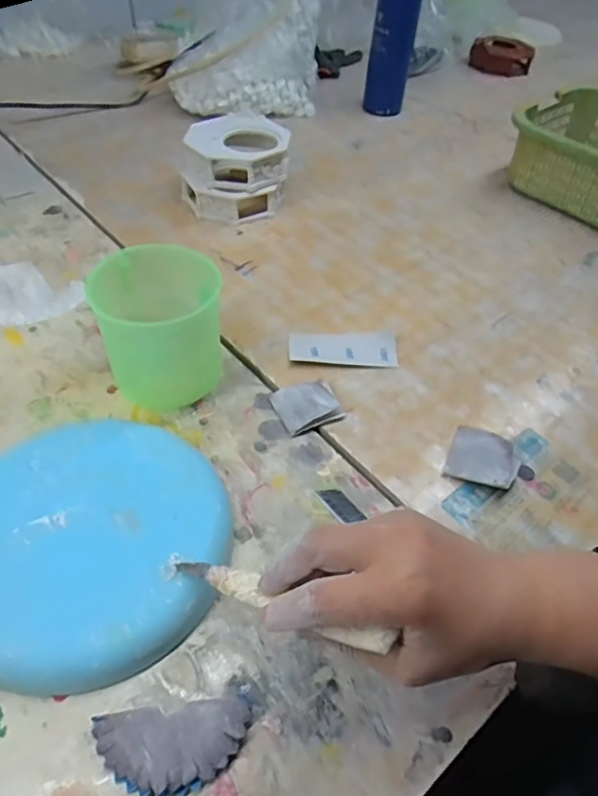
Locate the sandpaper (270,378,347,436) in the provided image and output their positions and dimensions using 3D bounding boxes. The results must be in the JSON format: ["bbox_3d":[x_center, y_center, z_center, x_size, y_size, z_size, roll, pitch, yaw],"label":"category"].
[{"bbox_3d":[0.007,0.005,0.464,0.051,0.010,0.045,-15,51,-17],"label":"sandpaper"}]

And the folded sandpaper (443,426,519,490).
[{"bbox_3d":[0.142,0.046,0.435,0.050,0.015,0.050,21,50,14],"label":"folded sandpaper"}]

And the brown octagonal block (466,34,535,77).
[{"bbox_3d":[0.397,-0.674,1.100,0.116,0.041,0.125,17,49,11],"label":"brown octagonal block"}]

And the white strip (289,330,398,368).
[{"bbox_3d":[0.041,-0.046,0.518,0.097,0.004,0.045,0,47,-4],"label":"white strip"}]

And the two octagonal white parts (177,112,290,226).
[{"bbox_3d":[-0.075,-0.271,0.662,0.125,0.082,0.115,-1,48,-6],"label":"two octagonal white parts"}]

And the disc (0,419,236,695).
[{"bbox_3d":[-0.138,0.091,0.370,0.176,0.026,0.182,2,48,-2],"label":"disc"}]

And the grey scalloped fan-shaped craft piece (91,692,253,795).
[{"bbox_3d":[-0.066,0.185,0.297,0.080,0.013,0.042,-5,48,-9],"label":"grey scalloped fan-shaped craft piece"}]

